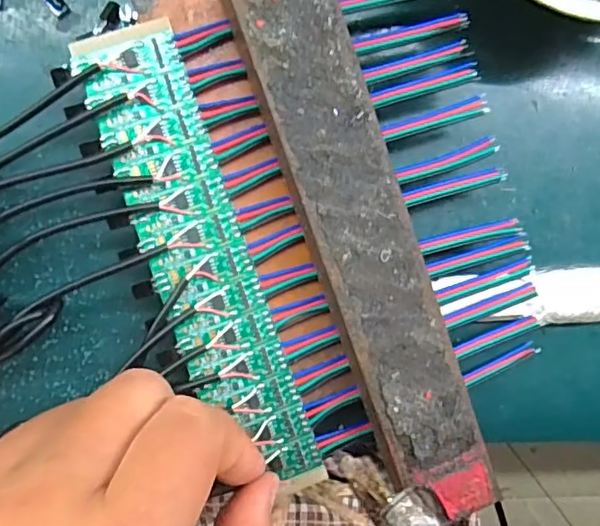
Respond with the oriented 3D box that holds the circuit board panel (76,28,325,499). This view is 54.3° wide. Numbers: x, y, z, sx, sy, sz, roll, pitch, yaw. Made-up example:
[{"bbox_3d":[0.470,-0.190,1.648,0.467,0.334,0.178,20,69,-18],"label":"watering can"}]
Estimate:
[{"bbox_3d":[-0.032,0.002,0.197,0.035,0.004,0.161,-21,96,-6],"label":"circuit board panel"}]

